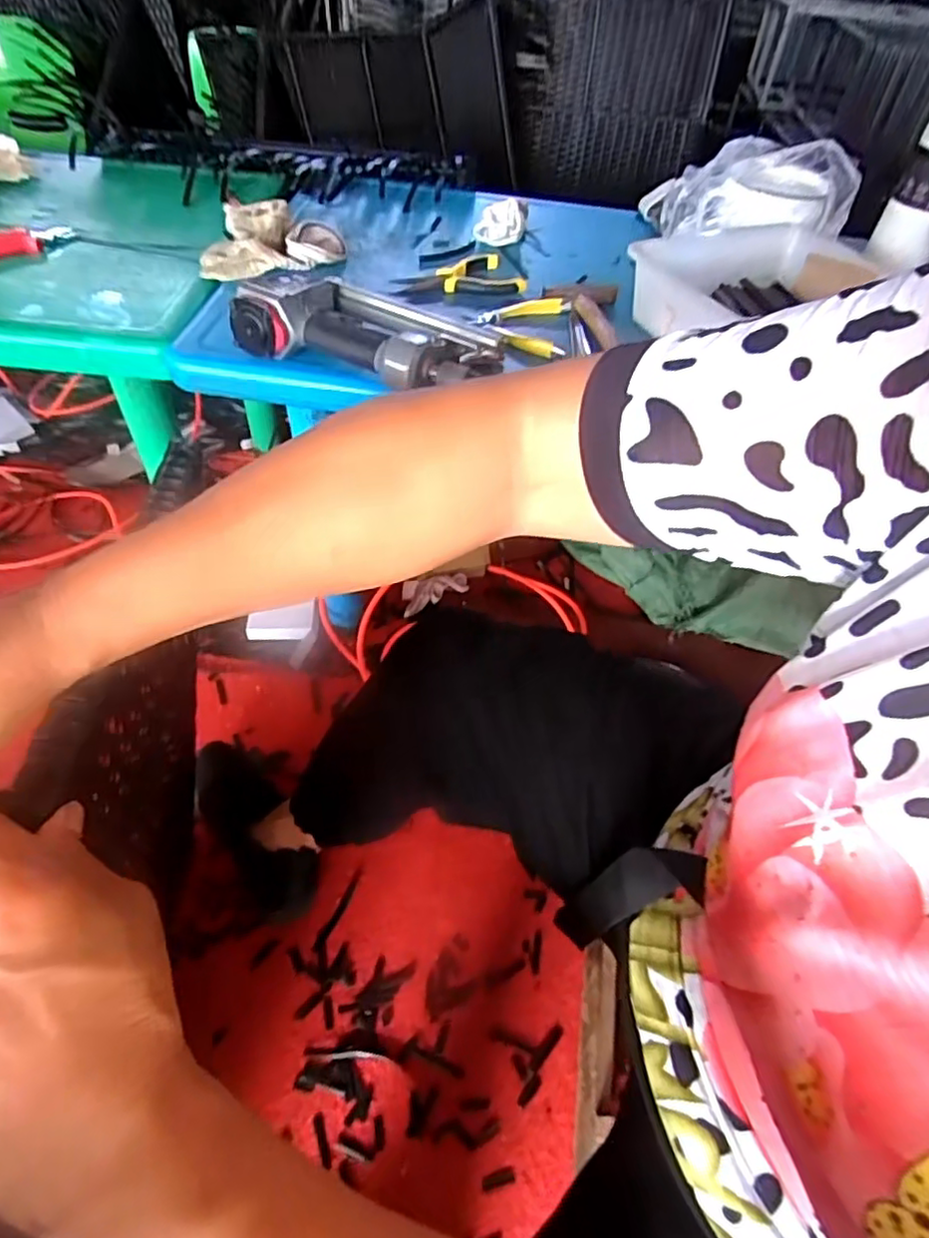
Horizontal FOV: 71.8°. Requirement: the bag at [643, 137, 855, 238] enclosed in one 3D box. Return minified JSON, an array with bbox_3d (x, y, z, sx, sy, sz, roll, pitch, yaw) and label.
[{"bbox_3d":[0.374,-0.588,0.877,0.285,0.094,0.137,11,50,24],"label":"bag"}]

